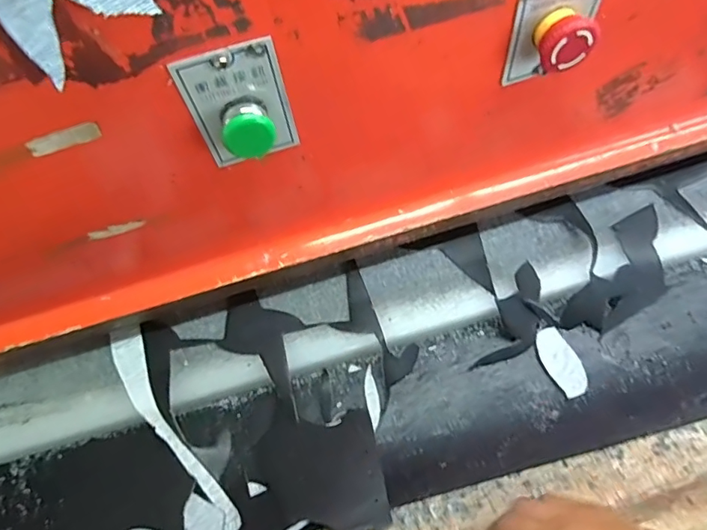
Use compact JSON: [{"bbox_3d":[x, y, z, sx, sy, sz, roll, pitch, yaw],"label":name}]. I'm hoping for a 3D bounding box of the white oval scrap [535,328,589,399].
[{"bbox_3d":[0.201,0.093,0.490,0.031,0.004,0.068,-24,59,-1],"label":"white oval scrap"}]

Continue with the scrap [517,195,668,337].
[{"bbox_3d":[0.256,-0.005,0.513,0.124,0.046,0.129,-12,61,-3],"label":"scrap"}]

